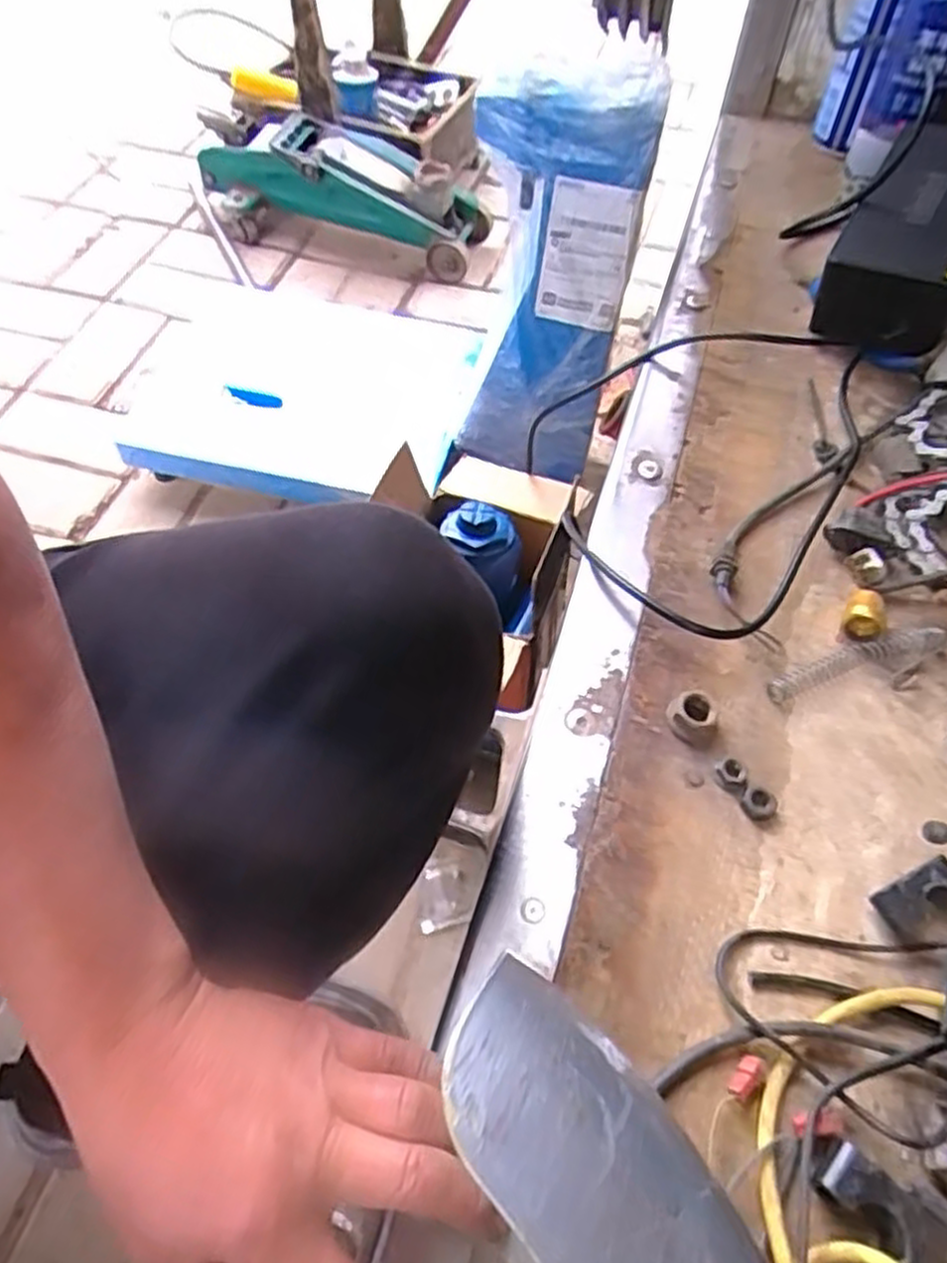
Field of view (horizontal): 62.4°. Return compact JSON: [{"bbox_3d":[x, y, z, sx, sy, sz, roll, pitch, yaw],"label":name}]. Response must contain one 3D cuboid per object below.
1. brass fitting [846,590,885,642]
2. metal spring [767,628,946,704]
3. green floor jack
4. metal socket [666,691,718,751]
[{"bbox_3d":[0.224,-0.008,0.446,0.022,0.015,0.025,25,59,14],"label":"brass fitting"},{"bbox_3d":[0.213,0.015,0.436,0.113,0.011,0.020,-17,59,-13],"label":"metal spring"},{"bbox_3d":[-0.193,-0.642,1.154,0.433,0.146,0.143,12,53,-3],"label":"green floor jack"},{"bbox_3d":[0.113,0.047,0.406,0.023,0.014,0.026,3,56,0],"label":"metal socket"}]

